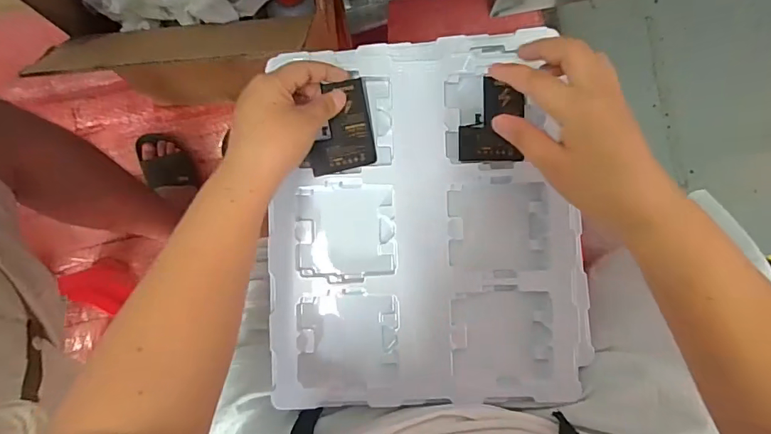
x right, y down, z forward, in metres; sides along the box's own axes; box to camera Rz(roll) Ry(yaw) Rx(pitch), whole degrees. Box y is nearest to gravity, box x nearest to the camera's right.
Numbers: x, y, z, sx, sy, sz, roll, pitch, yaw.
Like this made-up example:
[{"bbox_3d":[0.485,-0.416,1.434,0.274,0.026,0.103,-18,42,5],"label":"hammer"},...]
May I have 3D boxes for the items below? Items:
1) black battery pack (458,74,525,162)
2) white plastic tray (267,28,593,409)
[{"bbox_3d":[0.097,-0.088,0.419,0.058,0.005,0.073,1,89,0],"label":"black battery pack"},{"bbox_3d":[0.036,0.003,0.416,0.279,0.020,0.326,-3,89,0],"label":"white plastic tray"}]

